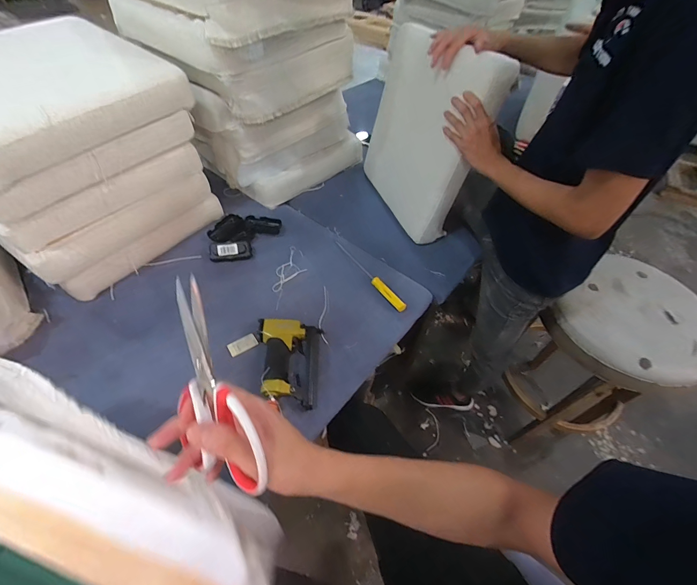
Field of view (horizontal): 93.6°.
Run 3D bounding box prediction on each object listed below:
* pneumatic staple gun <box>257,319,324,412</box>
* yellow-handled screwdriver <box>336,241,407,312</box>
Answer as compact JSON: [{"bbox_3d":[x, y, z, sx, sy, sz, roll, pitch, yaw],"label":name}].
[{"bbox_3d":[-0.130,0.152,0.701,0.138,0.049,0.197,-1,52,-4],"label":"pneumatic staple gun"},{"bbox_3d":[0.052,-0.061,0.881,0.027,0.026,0.303,-25,57,-21],"label":"yellow-handled screwdriver"}]

